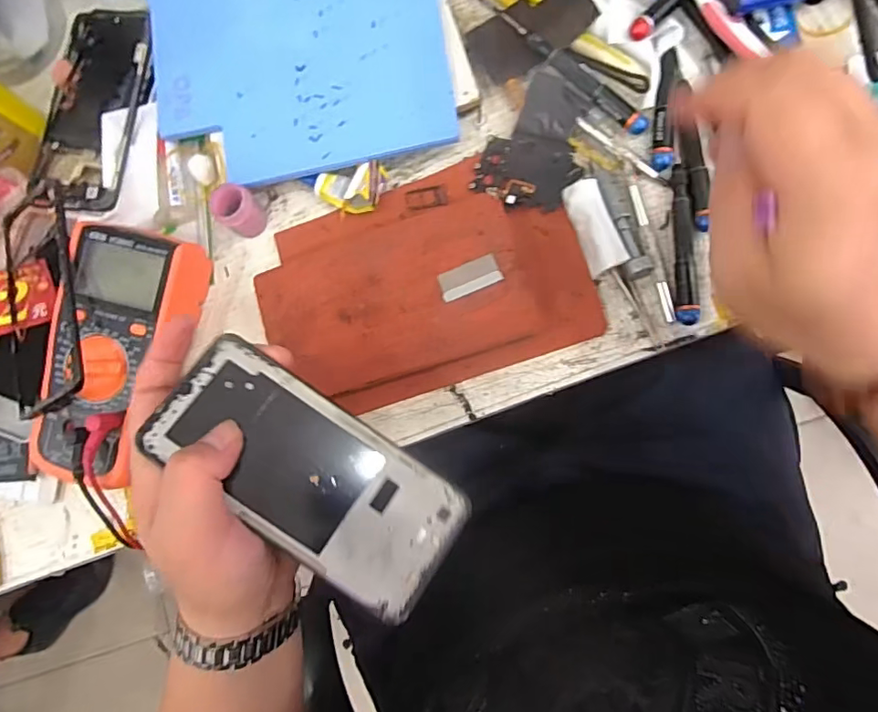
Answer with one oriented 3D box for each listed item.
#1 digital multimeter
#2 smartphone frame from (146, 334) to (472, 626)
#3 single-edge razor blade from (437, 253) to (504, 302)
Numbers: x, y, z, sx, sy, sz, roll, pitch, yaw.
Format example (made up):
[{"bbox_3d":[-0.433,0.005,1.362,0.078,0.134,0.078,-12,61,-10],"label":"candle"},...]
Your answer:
[{"bbox_3d":[-0.230,0.000,0.386,0.085,0.045,0.178,13,85,13],"label":"digital multimeter"},{"bbox_3d":[-0.064,0.061,0.284,0.158,0.007,0.073,36,72,0],"label":"smartphone frame"},{"bbox_3d":[0.020,-0.050,0.352,0.039,0.005,0.018,-20,80,7],"label":"single-edge razor blade"}]

